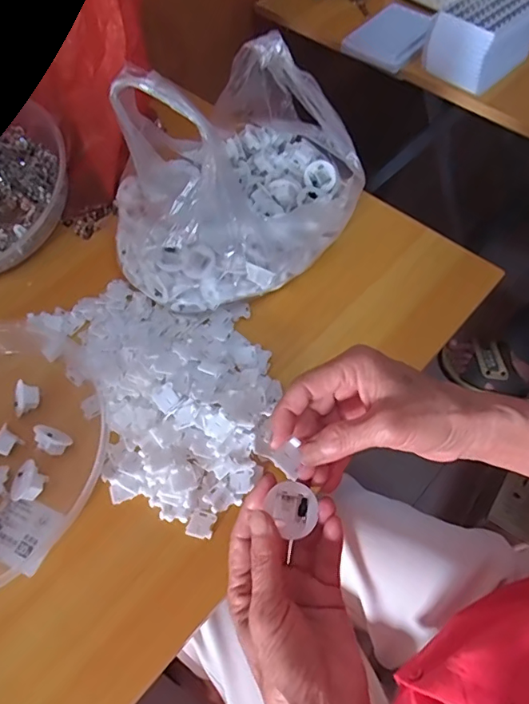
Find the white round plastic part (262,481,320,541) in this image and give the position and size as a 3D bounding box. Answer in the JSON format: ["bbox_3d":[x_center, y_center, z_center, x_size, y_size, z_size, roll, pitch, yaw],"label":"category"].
[{"bbox_3d":[0.017,0.096,0.297,0.029,0.009,0.028,35,67,18],"label":"white round plastic part"}]

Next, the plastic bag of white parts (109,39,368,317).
[{"bbox_3d":[-0.036,-0.167,0.437,0.225,0.179,0.177,-33,65,-17],"label":"plastic bag of white parts"}]

